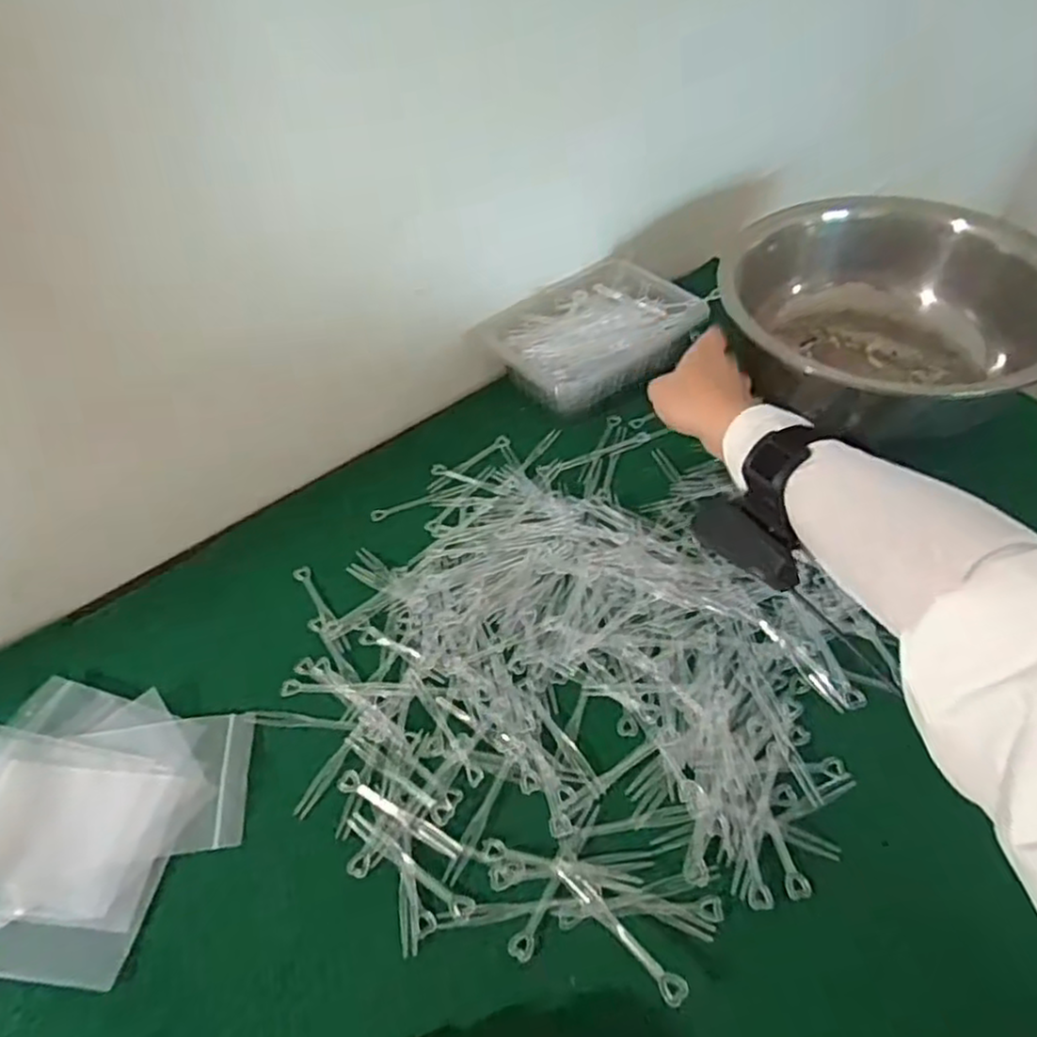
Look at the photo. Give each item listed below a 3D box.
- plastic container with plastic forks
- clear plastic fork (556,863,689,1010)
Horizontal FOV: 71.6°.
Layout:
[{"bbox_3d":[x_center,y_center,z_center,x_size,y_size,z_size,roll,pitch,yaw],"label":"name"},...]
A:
[{"bbox_3d":[0.065,-0.161,0.656,0.176,0.063,0.129,-27,52,-19],"label":"plastic container with plastic forks"},{"bbox_3d":[0.051,0.208,0.368,0.012,0.010,0.086,-34,54,-24],"label":"clear plastic fork"}]

